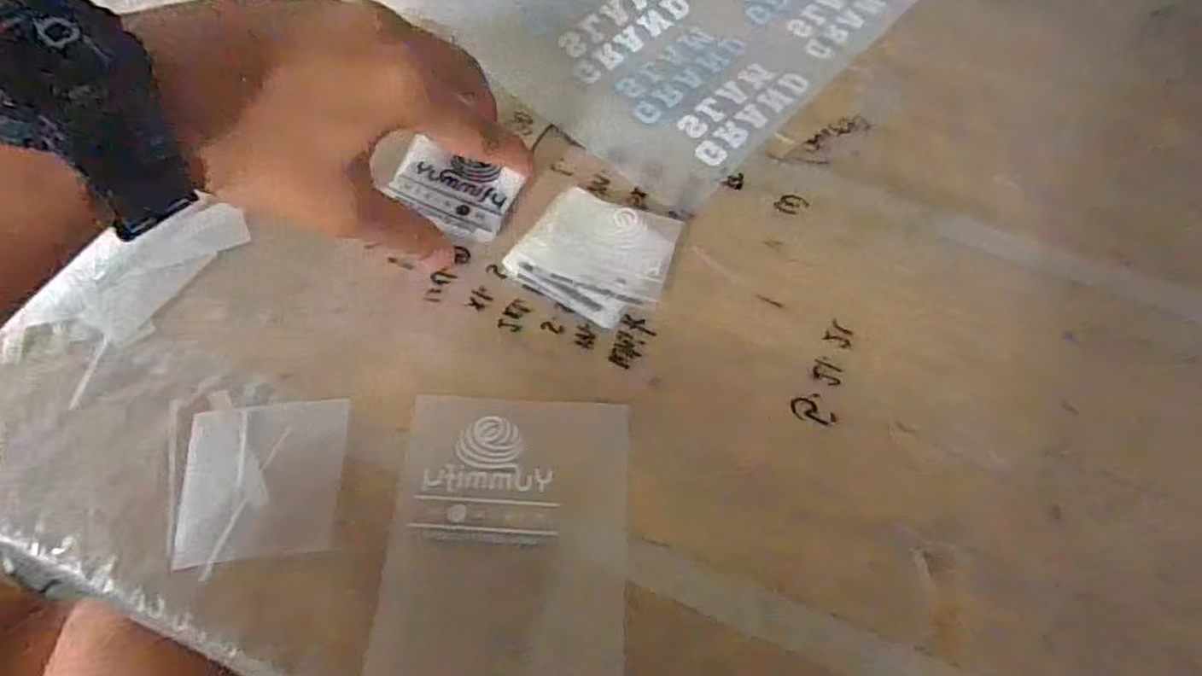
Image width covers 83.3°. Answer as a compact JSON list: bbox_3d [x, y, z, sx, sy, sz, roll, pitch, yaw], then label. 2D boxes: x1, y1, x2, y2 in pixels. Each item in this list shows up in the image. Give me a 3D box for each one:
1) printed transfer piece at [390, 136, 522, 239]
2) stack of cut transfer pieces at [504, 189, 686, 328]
[{"bbox_3d":[-0.070,-0.069,0.313,0.062,0.007,0.043,24,66,11],"label":"printed transfer piece"},{"bbox_3d":[-0.001,-0.039,0.301,0.064,0.009,0.062,24,64,10],"label":"stack of cut transfer pieces"}]

